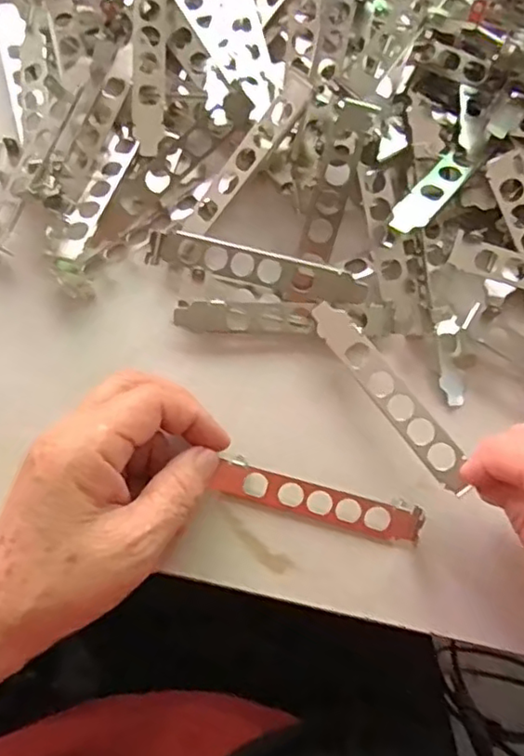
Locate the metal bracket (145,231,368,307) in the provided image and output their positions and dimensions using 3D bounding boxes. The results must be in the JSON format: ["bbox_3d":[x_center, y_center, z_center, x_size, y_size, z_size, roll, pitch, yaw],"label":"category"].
[{"bbox_3d":[-0.004,-0.060,0.343,0.121,0.021,0.020,15,76,2],"label":"metal bracket"}]

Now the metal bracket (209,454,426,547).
[{"bbox_3d":[0.030,0.064,0.324,0.108,0.009,0.022,14,80,1],"label":"metal bracket"}]

